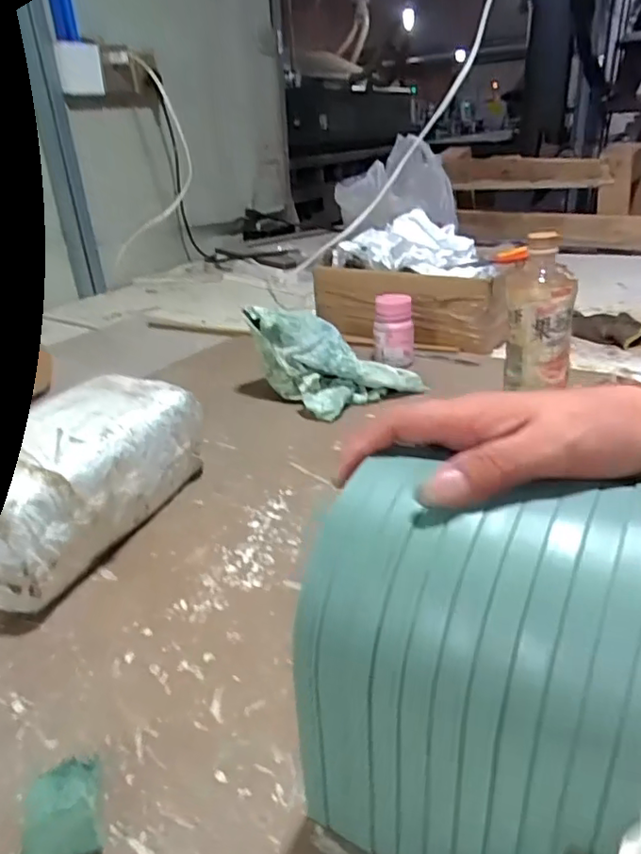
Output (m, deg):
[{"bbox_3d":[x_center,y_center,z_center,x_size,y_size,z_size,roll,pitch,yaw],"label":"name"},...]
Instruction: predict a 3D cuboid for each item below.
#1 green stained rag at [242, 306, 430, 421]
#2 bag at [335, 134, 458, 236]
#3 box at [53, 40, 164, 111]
[{"bbox_3d":[0.023,-0.097,0.772,0.190,0.099,0.148,-19,31,-29],"label":"green stained rag"},{"bbox_3d":[0.171,-0.563,1.366,0.267,0.165,0.185,-2,27,3],"label":"bag"},{"bbox_3d":[-0.478,-0.800,1.346,0.214,0.118,0.125,-10,29,-16],"label":"box"}]

